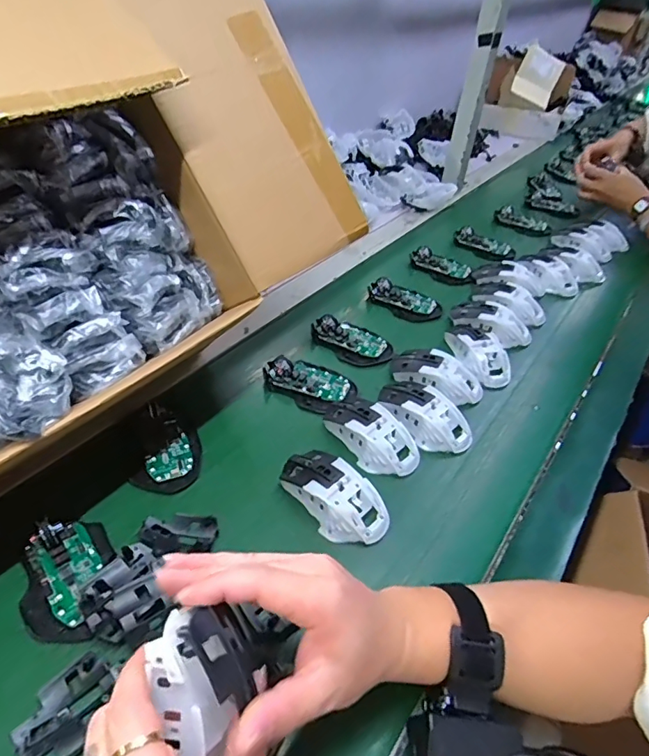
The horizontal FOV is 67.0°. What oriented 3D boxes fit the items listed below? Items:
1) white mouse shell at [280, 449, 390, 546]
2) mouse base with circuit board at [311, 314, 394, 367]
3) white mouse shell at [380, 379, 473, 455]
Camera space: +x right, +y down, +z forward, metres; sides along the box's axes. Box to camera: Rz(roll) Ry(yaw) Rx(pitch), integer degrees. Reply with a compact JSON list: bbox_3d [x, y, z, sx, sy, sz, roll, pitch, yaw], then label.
[{"bbox_3d":[0.010,0.109,0.471,0.112,0.031,0.062,35,53,30],"label":"white mouse shell"},{"bbox_3d":[0.040,-0.055,0.661,0.117,0.024,0.065,35,53,30],"label":"mouse base with circuit board"},{"bbox_3d":[0.115,0.038,0.558,0.061,0.032,0.112,-32,52,-30],"label":"white mouse shell"}]

